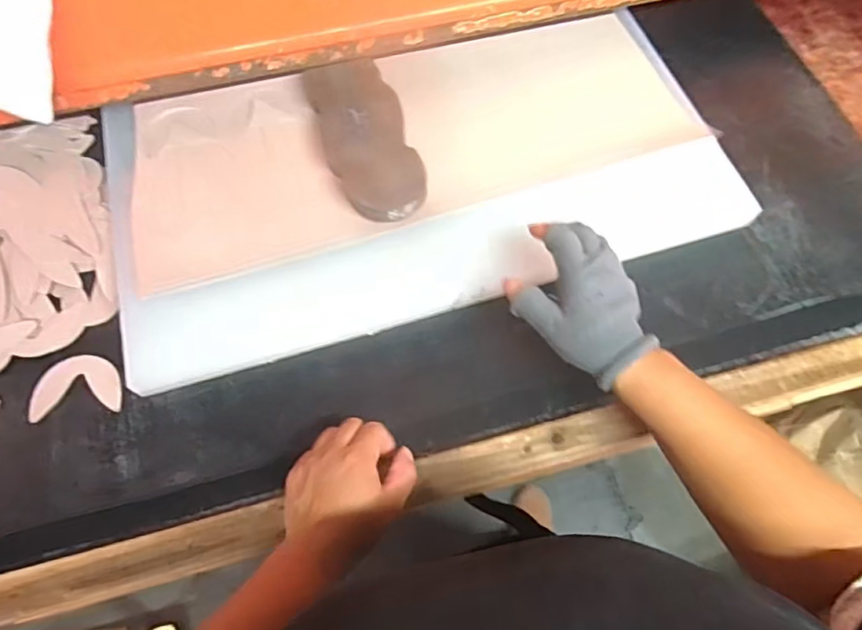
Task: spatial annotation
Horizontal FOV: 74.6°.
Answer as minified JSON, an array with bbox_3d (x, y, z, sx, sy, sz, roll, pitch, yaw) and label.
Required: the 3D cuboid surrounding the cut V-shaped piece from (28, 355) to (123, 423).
[{"bbox_3d":[-0.306,0.061,0.491,0.075,0.004,0.054,-9,65,-4],"label":"cut V-shaped piece"}]

